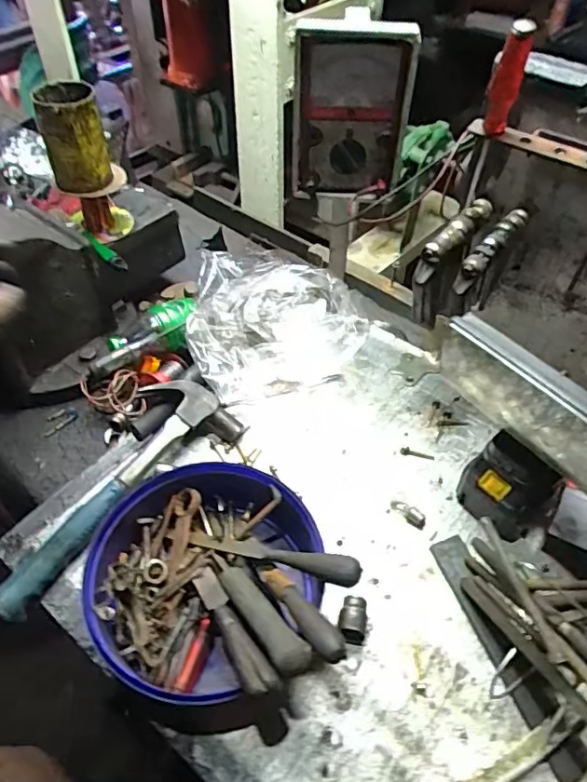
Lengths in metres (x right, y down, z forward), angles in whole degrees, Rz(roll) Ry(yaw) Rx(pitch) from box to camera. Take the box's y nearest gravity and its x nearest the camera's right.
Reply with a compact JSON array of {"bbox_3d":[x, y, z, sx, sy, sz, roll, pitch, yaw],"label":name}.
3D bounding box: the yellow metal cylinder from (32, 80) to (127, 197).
[{"bbox_3d":[-0.274,-0.320,0.714,0.084,0.129,0.065,-17,52,-15],"label":"yellow metal cylinder"}]

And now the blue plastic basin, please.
[{"bbox_3d":[-0.090,0.183,0.560,0.218,0.080,0.210,0,50,-1],"label":"blue plastic basin"}]

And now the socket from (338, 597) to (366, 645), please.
[{"bbox_3d":[0.060,0.231,0.556,0.027,0.031,0.039,10,51,7],"label":"socket"}]

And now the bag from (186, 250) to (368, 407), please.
[{"bbox_3d":[-0.053,-0.094,0.783,0.203,0.108,0.230,-10,51,-9],"label":"bag"}]

